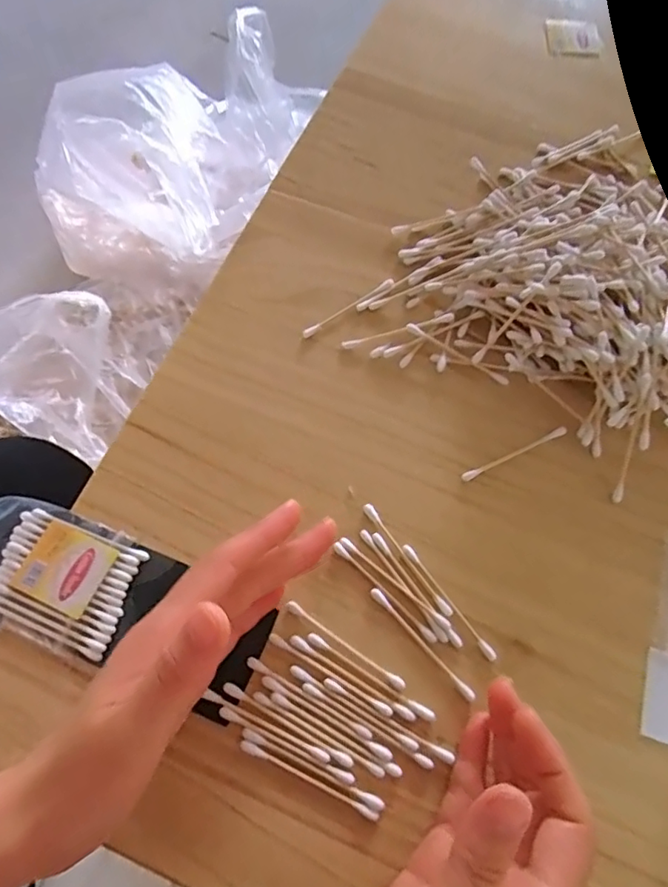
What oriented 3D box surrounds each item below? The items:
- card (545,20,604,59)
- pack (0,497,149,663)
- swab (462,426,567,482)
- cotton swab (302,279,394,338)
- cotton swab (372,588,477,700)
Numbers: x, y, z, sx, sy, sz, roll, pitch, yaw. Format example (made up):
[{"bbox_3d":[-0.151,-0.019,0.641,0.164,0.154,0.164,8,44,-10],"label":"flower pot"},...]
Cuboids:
[{"bbox_3d":[0.196,-0.330,0.455,0.047,0.006,0.041,-3,69,0],"label":"card"},{"bbox_3d":[-0.156,0.067,0.299,0.103,0.009,0.063,19,71,8],"label":"pack"},{"bbox_3d":[0.106,0.006,0.324,0.070,0.004,0.005,-25,71,-8],"label":"swab"},{"bbox_3d":[0.010,-0.088,0.361,0.070,0.004,0.006,-33,72,-11],"label":"cotton swab"},{"bbox_3d":[0.045,0.102,0.286,0.005,0.004,0.071,-41,74,-14],"label":"cotton swab"}]

